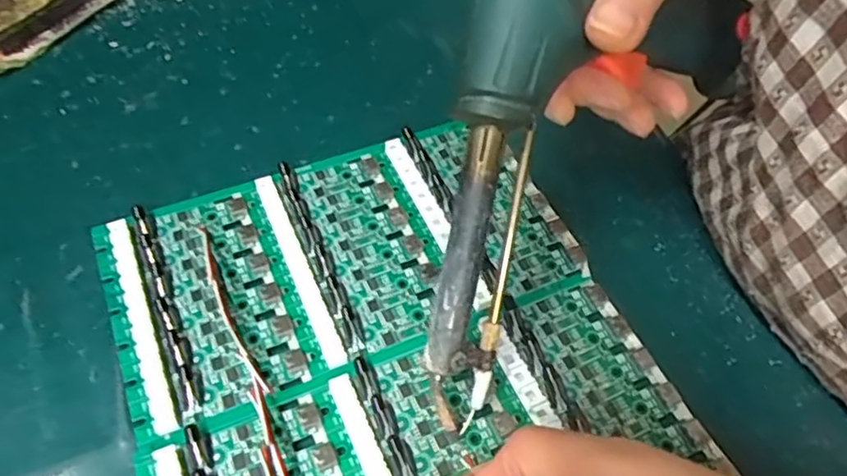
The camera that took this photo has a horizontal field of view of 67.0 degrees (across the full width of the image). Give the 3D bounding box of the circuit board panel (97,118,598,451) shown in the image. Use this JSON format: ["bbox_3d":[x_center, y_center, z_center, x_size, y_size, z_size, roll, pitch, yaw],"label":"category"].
[{"bbox_3d":[-0.035,0.002,0.276,0.187,0.007,0.109,-20,59,-17],"label":"circuit board panel"}]

